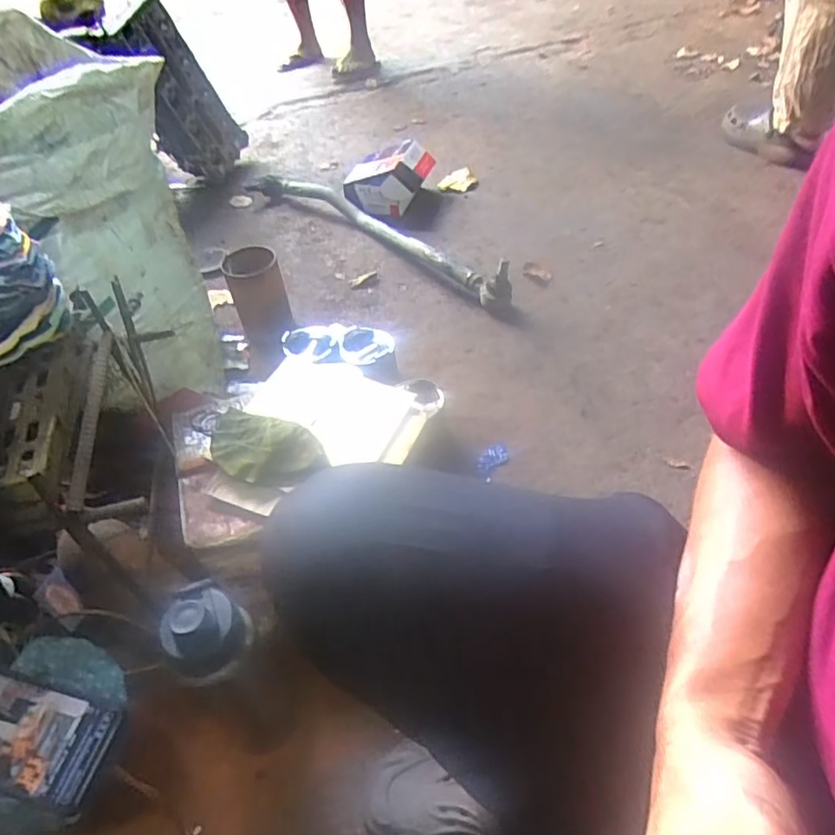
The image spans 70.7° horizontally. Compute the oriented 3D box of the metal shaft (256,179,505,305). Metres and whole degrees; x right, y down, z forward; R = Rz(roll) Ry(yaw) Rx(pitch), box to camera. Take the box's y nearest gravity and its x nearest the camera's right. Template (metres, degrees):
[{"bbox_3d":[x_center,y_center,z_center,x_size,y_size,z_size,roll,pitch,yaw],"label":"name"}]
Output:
[{"bbox_3d":[-0.108,-0.440,1.343,0.138,0.083,0.825,-33,52,-23],"label":"metal shaft"}]

